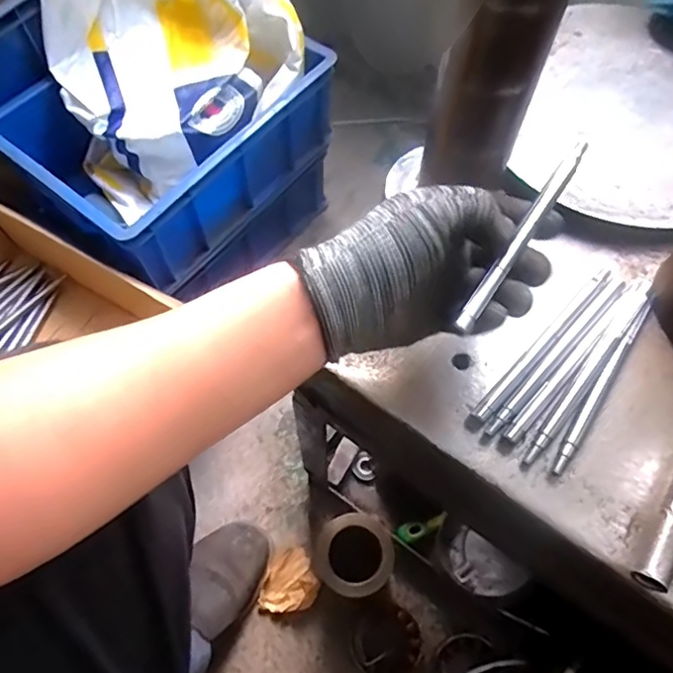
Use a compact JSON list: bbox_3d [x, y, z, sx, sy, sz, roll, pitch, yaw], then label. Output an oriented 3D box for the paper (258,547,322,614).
[{"bbox_3d":[-0.056,0.320,0.744,0.068,0.031,0.080,16,65,8],"label":"paper"}]

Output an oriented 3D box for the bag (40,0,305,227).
[{"bbox_3d":[-0.222,-0.374,0.764,0.317,0.242,0.284,-31,68,-14],"label":"bag"}]

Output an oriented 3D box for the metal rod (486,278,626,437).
[{"bbox_3d":[0.160,0.011,0.410,0.011,0.007,0.161,40,70,17],"label":"metal rod"}]

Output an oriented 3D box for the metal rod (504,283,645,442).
[{"bbox_3d":[0.172,0.015,0.406,0.012,0.013,0.160,41,70,18],"label":"metal rod"}]

